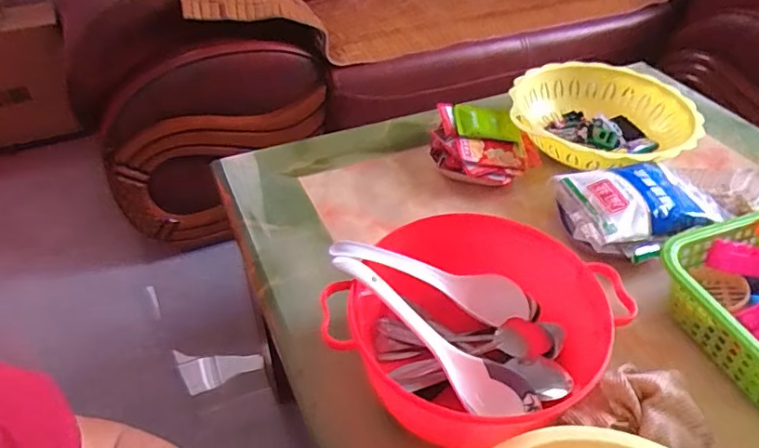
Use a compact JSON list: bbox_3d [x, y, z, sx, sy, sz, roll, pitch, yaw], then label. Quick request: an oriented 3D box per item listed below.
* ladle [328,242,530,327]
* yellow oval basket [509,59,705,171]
[{"bbox_3d":[0.053,0.052,0.509,0.203,0.024,0.046,20,38,-19],"label":"ladle"},{"bbox_3d":[0.307,-0.144,0.764,0.236,0.059,0.245,7,43,7],"label":"yellow oval basket"}]

